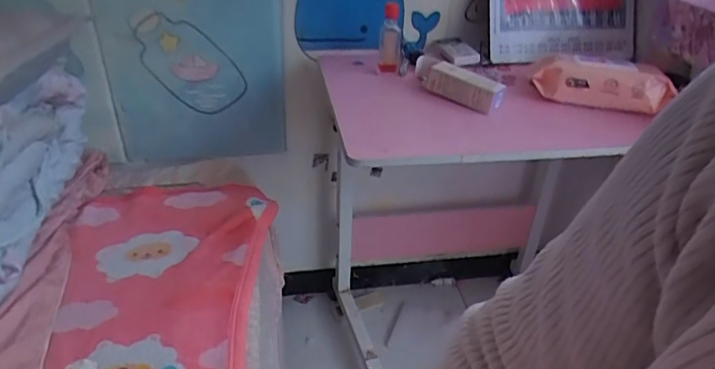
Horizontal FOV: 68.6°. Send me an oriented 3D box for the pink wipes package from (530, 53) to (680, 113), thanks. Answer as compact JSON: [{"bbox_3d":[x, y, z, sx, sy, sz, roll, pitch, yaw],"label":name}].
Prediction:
[{"bbox_3d":[0.390,-0.164,0.843,0.196,0.060,0.077,12,34,17],"label":"pink wipes package"}]

